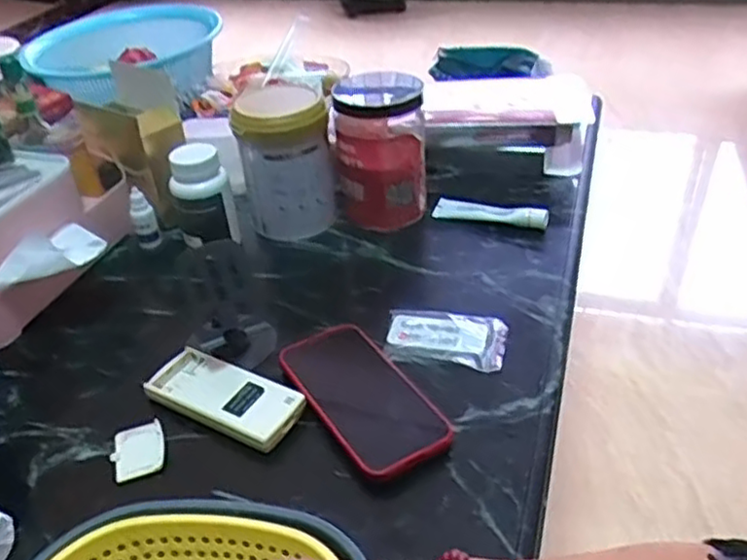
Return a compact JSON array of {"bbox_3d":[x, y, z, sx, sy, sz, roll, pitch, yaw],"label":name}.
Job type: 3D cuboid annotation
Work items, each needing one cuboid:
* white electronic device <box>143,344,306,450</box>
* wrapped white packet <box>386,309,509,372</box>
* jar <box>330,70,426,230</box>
[{"bbox_3d":[-0.122,0.096,0.565,0.133,0.022,0.056,17,42,27],"label":"white electronic device"},{"bbox_3d":[0.064,0.052,0.610,0.103,0.010,0.069,6,38,15],"label":"wrapped white packet"},{"bbox_3d":[0.007,-0.141,0.757,0.097,0.155,0.096,-3,36,2],"label":"jar"}]

